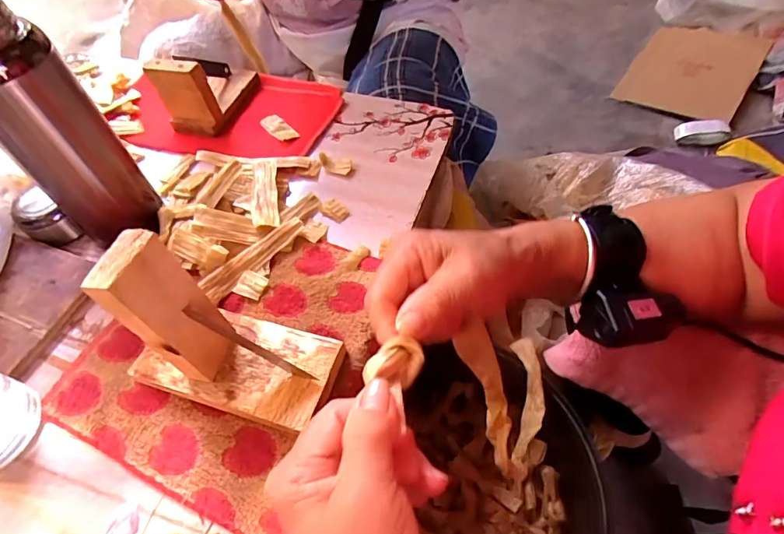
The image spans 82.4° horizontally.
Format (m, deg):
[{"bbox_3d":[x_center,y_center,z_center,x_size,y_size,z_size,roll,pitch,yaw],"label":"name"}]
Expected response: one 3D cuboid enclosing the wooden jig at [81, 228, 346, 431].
[{"bbox_3d":[-0.116,0.041,0.295,0.143,0.135,0.077,16,58,15],"label":"wooden jig"}]

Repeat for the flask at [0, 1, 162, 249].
[{"bbox_3d":[-0.264,-0.104,0.366,0.060,0.195,0.065,-10,55,-1],"label":"flask"}]

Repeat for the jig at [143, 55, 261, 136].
[{"bbox_3d":[-0.213,-0.219,0.517,0.069,0.078,0.111,11,57,11],"label":"jig"}]

